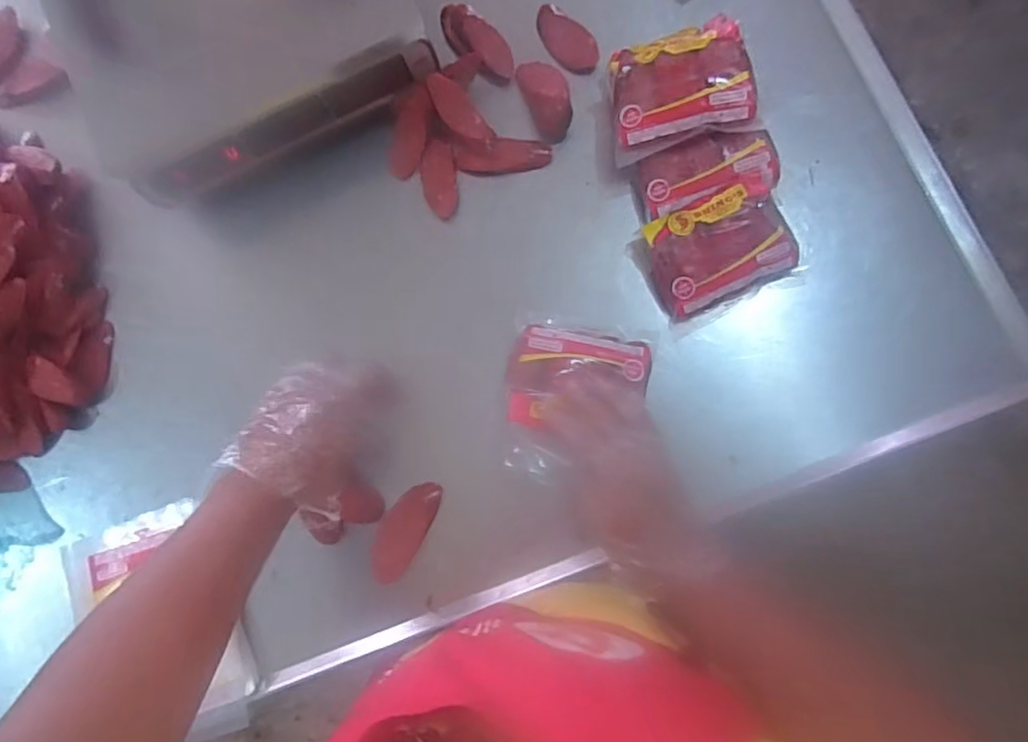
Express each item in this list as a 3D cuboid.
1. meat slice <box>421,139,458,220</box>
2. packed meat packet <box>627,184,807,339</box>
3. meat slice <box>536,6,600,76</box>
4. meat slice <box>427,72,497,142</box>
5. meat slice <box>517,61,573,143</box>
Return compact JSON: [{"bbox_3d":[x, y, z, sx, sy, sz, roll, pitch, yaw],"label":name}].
[{"bbox_3d":[-0.082,-0.211,0.689,0.038,0.012,0.089,-7,81,5],"label":"meat slice"},{"bbox_3d":[0.205,-0.118,0.623,0.142,0.051,0.109,-26,80,2],"label":"packed meat packet"},{"bbox_3d":[0.057,-0.373,0.694,0.042,0.019,0.101,-34,80,0],"label":"meat slice"},{"bbox_3d":[-0.061,-0.281,0.671,0.036,0.012,0.088,-45,102,0],"label":"meat slice"},{"bbox_3d":[0.037,-0.298,0.672,0.044,0.036,0.095,-21,80,2],"label":"meat slice"}]

